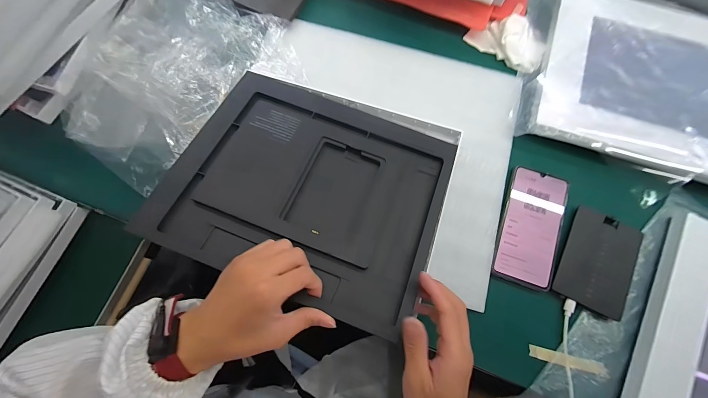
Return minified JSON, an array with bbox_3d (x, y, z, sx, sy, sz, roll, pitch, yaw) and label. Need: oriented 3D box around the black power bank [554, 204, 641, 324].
[{"bbox_3d":[0.299,0.078,0.375,0.085,0.012,0.117,28,76,7],"label":"black power bank"}]

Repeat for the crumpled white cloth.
[{"bbox_3d":[0.234,-0.238,0.445,0.082,0.025,0.106,-44,80,-11],"label":"crumpled white cloth"}]

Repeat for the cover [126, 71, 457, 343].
[{"bbox_3d":[-0.047,-0.018,0.352,0.292,0.014,0.244,21,66,3],"label":"cover"}]

